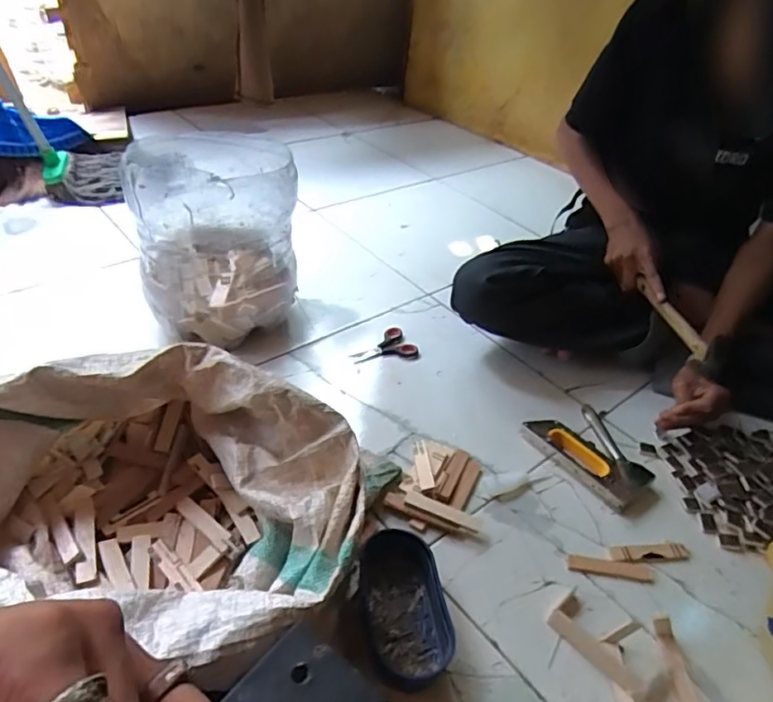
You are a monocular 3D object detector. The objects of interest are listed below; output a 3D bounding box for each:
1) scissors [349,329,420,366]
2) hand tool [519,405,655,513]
[{"bbox_3d":[-0.005,-0.001,0.959,0.113,0.010,0.075,-21,47,-29],"label":"scissors"},{"bbox_3d":[0.300,0.142,0.813,0.121,0.020,0.168,-21,47,-29],"label":"hand tool"}]

